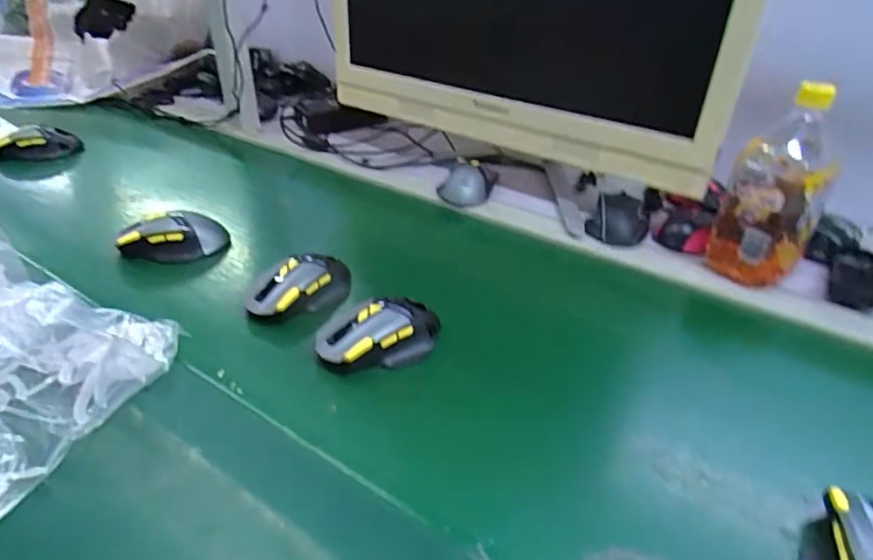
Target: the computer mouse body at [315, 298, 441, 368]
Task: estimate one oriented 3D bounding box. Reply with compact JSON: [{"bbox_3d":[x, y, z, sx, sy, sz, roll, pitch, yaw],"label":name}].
[{"bbox_3d":[-0.051,0.049,0.509,0.115,0.046,0.065,-11,35,-15],"label":"computer mouse body"}]

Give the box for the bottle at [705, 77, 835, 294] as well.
[{"bbox_3d":[0.357,-0.094,0.584,0.087,0.200,0.078,25,42,33],"label":"bottle"}]

